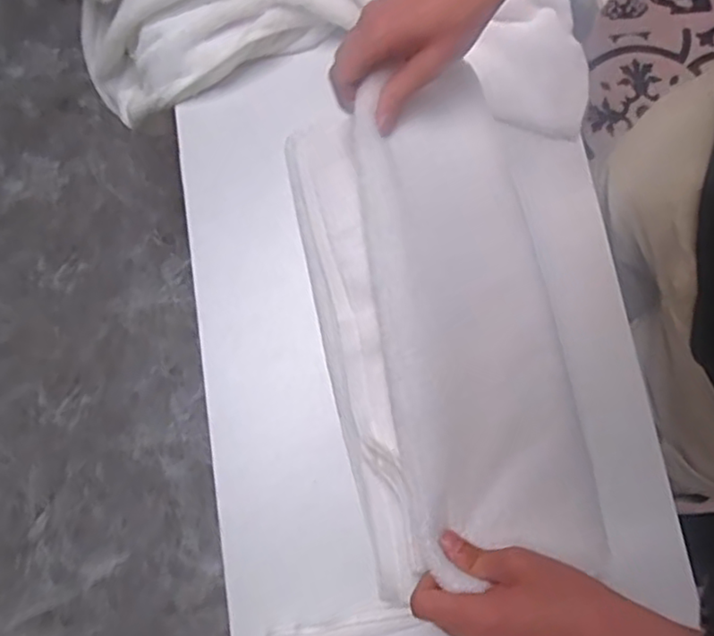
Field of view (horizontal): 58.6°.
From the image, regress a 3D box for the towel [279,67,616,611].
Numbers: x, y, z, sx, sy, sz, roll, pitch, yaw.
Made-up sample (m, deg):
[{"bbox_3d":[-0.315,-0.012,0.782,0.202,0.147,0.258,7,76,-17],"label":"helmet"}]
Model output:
[{"bbox_3d":[0.061,0.000,0.502,0.180,0.113,0.387,-16,77,-4],"label":"towel"}]

